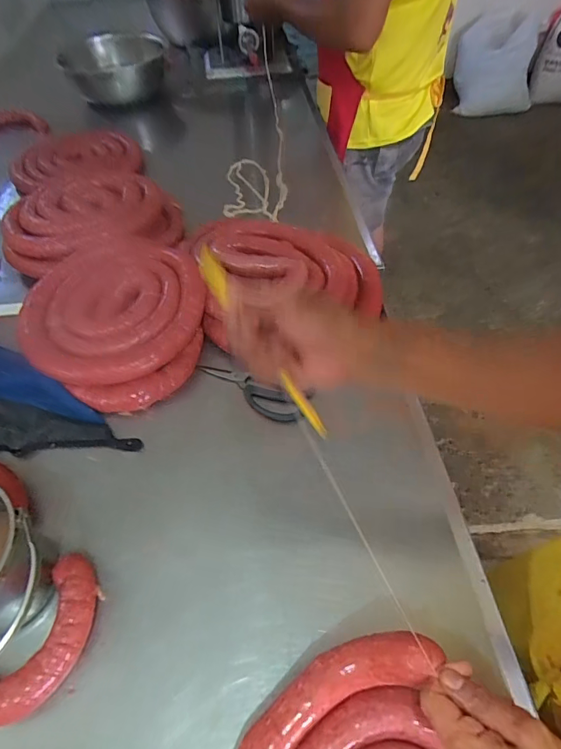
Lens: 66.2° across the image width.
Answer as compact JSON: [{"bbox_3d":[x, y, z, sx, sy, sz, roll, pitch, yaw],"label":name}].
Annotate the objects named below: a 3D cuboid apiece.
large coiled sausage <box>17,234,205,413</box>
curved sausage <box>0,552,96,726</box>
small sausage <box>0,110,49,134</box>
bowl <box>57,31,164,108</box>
[{"bbox_3d":[-0.252,-0.093,0.674,0.291,0.076,0.273,-2,52,2],"label":"large coiled sausage"},{"bbox_3d":[-0.257,0.275,0.437,0.161,0.040,0.111,-36,59,-22],"label":"curved sausage"},{"bbox_3d":[-0.765,-0.707,1.212,0.200,0.061,0.027,-6,52,-1],"label":"small sausage"},{"bbox_3d":[-0.443,-0.832,1.174,0.251,0.125,0.268,-10,52,-4],"label":"bowl"}]

